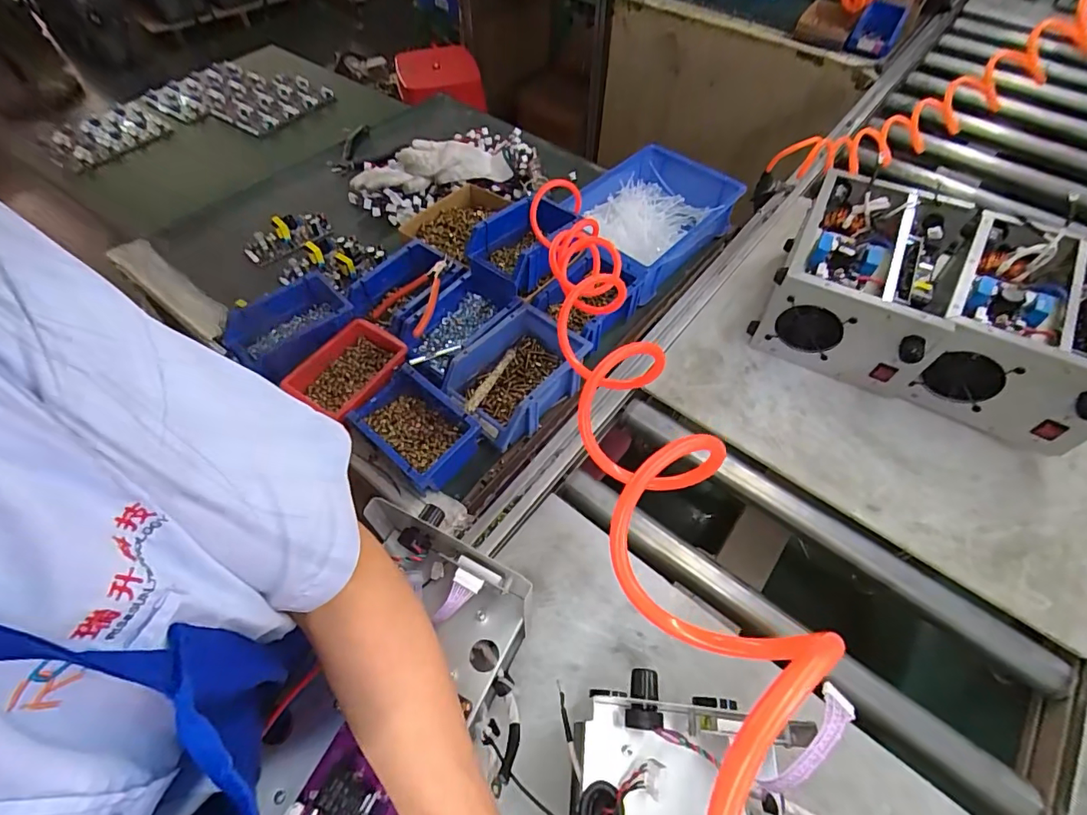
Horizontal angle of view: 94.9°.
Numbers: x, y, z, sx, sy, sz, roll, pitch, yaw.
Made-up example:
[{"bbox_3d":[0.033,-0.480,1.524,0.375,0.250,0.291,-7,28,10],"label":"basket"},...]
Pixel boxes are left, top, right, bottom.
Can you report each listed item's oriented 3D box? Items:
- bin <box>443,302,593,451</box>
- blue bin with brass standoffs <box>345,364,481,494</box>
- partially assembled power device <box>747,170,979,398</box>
[{"bbox_3d":[-0.039,-0.049,0.675,0.180,0.069,0.142,-40,66,-22],"label":"bin"},{"bbox_3d":[-0.162,0.025,0.624,0.161,0.063,0.105,35,64,20],"label":"blue bin with brass standoffs"},{"bbox_3d":[0.484,-0.183,0.758,0.245,0.163,0.287,25,61,15],"label":"partially assembled power device"}]

